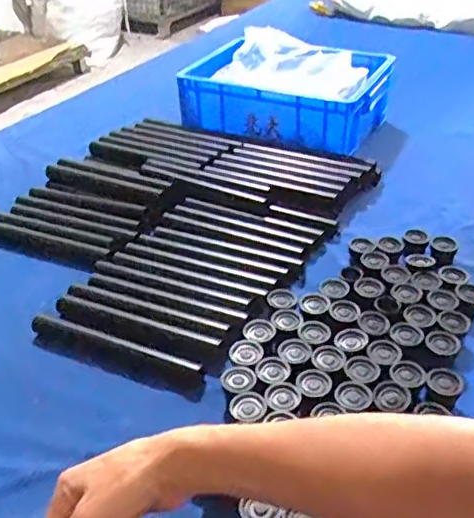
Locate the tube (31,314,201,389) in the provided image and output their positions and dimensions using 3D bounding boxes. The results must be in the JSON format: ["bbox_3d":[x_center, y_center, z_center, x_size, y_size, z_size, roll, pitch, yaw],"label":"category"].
[{"bbox_3d":[-0.141,0.104,0.684,0.212,0.026,0.023,13,39,20],"label":"tube"}]

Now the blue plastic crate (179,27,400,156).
[{"bbox_3d":[0.091,-0.322,1.116,0.336,0.125,0.276,15,39,22],"label":"blue plastic crate"}]

